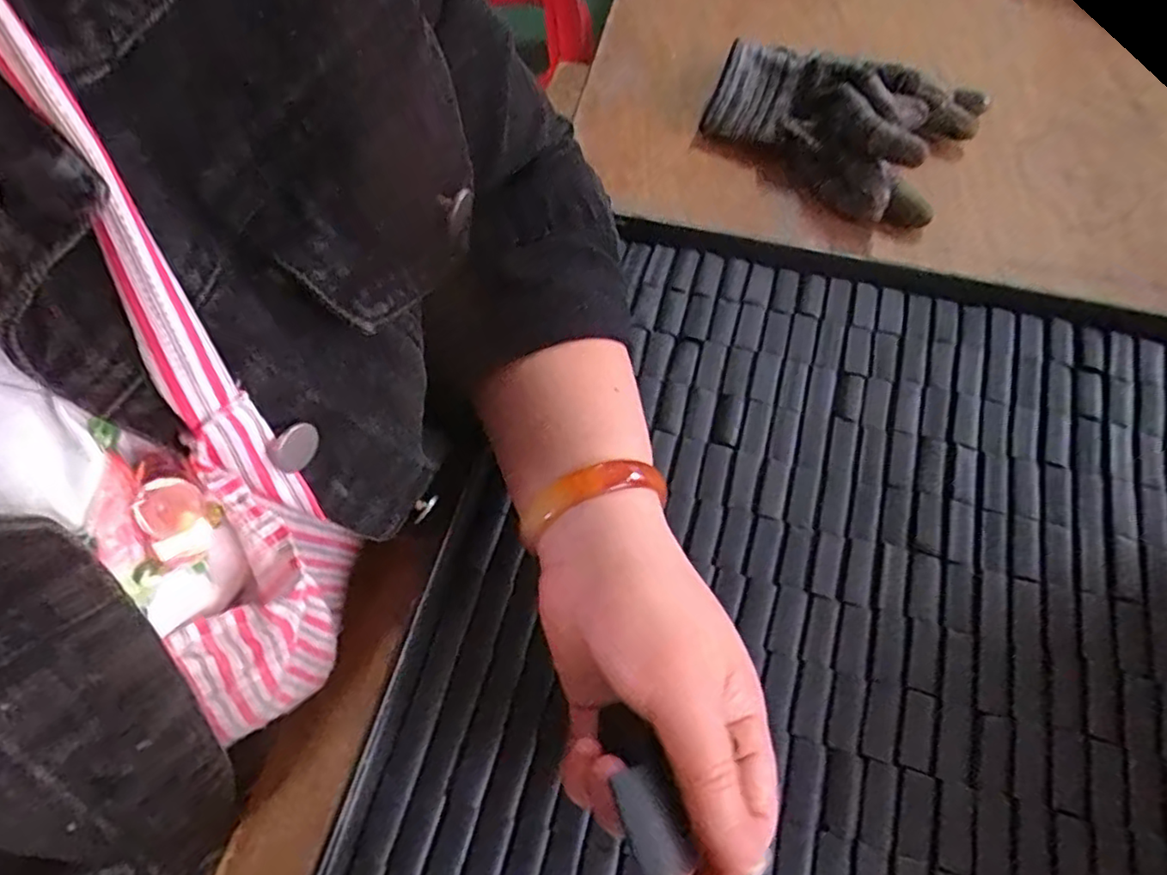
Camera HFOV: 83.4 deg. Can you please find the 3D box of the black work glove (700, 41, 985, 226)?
[{"bbox_3d":[0.162,-0.213,0.425,0.164,0.042,0.106,29,68,14],"label":"black work glove"}]

